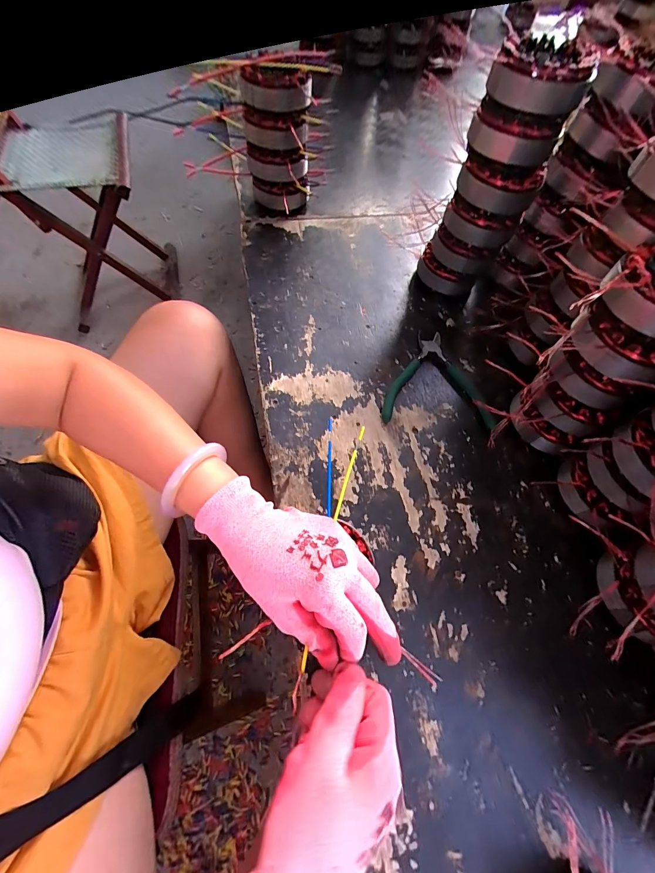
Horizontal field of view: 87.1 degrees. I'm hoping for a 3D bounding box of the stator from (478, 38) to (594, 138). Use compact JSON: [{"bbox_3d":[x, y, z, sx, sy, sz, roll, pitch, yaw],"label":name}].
[{"bbox_3d":[0.194,-0.330,0.323,0.085,0.045,0.079,27,65,10],"label":"stator"}]

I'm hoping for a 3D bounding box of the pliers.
[{"bbox_3d":[0.142,-0.072,0.427,0.138,0.010,0.138,9,63,2],"label":"pliers"}]

